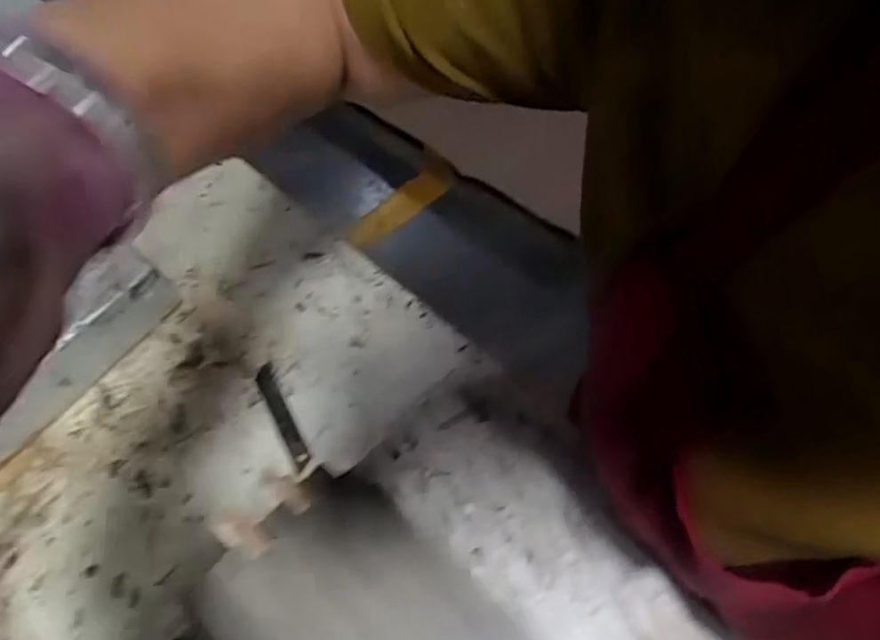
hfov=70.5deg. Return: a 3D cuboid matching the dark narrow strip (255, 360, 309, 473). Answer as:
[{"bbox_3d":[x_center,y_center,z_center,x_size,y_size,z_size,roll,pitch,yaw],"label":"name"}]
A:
[{"bbox_3d":[-0.129,0.078,0.509,0.015,0.009,0.098,-26,60,-14],"label":"dark narrow strip"}]

